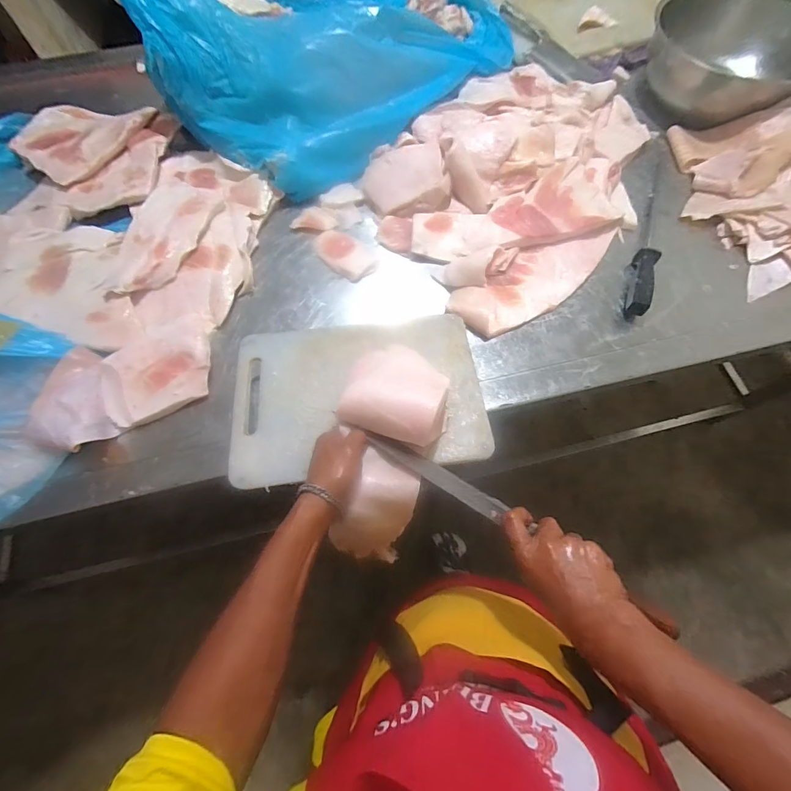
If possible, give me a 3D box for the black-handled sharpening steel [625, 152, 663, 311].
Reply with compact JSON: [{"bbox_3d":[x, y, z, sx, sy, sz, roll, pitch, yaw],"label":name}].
[{"bbox_3d":[0.432,-0.291,0.665,0.025,0.032,0.374,18,68,8],"label":"black-handled sharpening steel"}]

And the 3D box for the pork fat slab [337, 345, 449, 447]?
[{"bbox_3d":[0.005,-0.006,0.513,0.129,0.093,0.134,10,68,5],"label":"pork fat slab"}]

